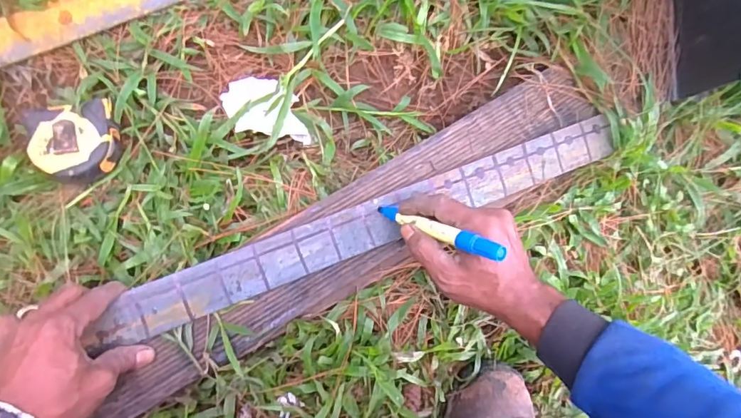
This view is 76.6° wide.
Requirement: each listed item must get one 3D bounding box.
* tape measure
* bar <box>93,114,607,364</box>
[{"bbox_3d":[-0.295,-0.065,0.471,0.076,0.036,0.077,-11,91,-10],"label":"tape measure"},{"bbox_3d":[0.012,0.015,0.502,0.582,0.006,0.052,-21,93,-12],"label":"bar"}]

